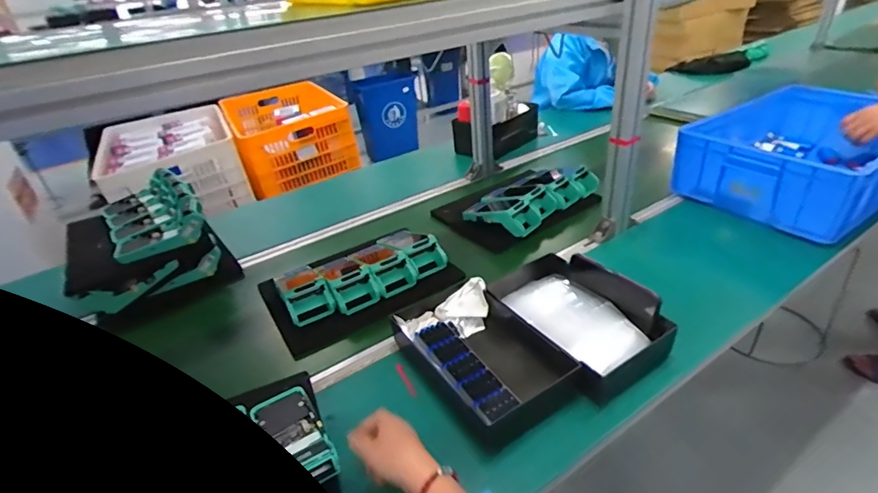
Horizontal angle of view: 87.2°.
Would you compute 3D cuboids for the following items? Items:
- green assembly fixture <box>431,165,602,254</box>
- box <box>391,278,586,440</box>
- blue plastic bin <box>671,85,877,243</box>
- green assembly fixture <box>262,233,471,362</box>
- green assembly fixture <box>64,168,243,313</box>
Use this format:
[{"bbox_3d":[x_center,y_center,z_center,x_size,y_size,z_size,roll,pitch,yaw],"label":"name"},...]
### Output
[{"bbox_3d":[0.198,-0.126,1.124,0.365,0.073,0.257,-24,36,-25],"label":"green assembly fixture"},{"bbox_3d":[0.069,0.156,0.690,0.186,0.059,0.261,-22,35,-23],"label":"box"},{"bbox_3d":[0.859,-0.213,1.060,0.552,0.173,0.354,-25,36,-26],"label":"blue plastic bin"},{"bbox_3d":[-0.158,0.046,0.889,0.334,0.052,0.242,-23,36,-24],"label":"green assembly fixture"},{"bbox_3d":[-0.624,-0.011,0.971,0.250,0.150,0.325,-26,37,-28],"label":"green assembly fixture"}]

